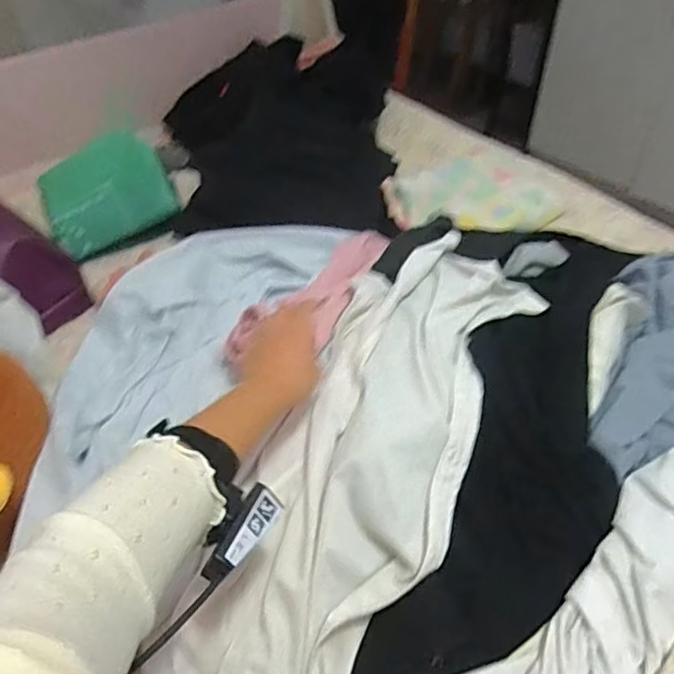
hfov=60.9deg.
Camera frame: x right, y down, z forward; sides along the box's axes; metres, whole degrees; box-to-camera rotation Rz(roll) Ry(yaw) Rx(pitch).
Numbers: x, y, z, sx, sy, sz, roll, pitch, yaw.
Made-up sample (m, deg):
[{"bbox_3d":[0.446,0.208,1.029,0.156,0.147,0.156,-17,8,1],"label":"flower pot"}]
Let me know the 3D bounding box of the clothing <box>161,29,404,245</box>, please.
[{"bbox_3d":[-0.082,-0.384,1.090,0.374,0.191,0.563,0,46,1],"label":"clothing"}]

